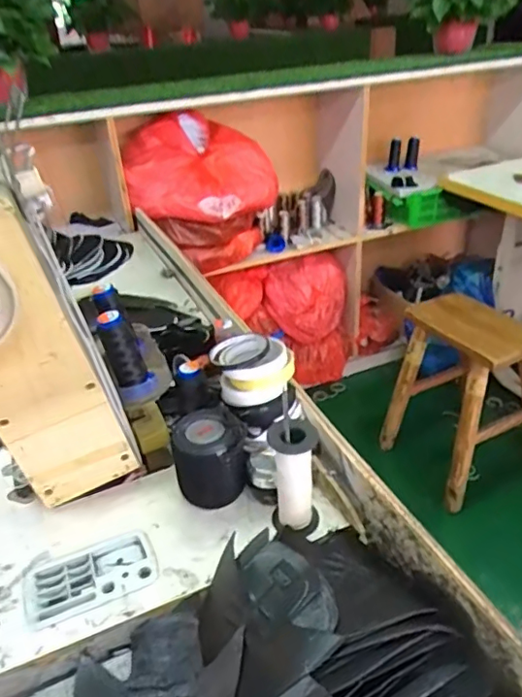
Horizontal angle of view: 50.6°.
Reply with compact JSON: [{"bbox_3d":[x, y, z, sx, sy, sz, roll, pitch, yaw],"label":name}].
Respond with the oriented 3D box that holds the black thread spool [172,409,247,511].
[{"bbox_3d":[-0.065,0.151,0.718,0.093,0.115,0.073,-4,32,-2],"label":"black thread spool"}]

